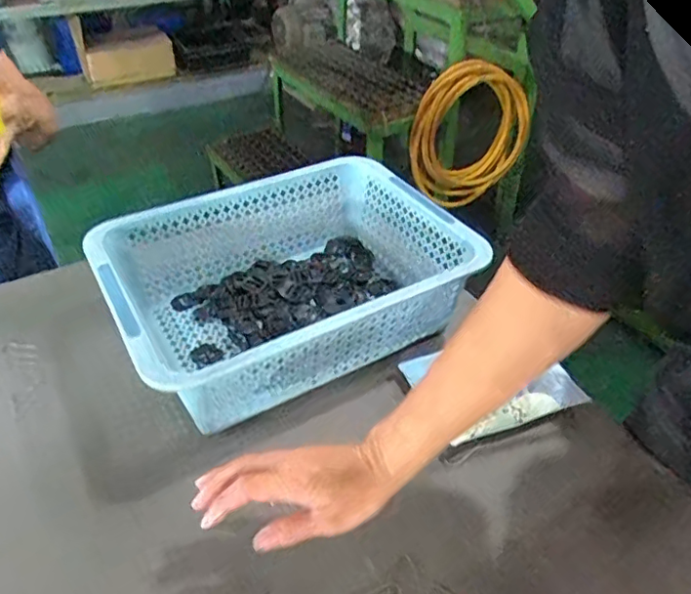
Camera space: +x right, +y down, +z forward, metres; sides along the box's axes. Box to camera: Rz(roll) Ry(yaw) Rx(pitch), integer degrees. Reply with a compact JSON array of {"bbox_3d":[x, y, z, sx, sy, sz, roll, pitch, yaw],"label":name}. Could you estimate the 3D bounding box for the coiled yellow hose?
[{"bbox_3d":[0.342,-0.466,1.656,0.394,0.384,0.116,-49,42,11],"label":"coiled yellow hose"}]

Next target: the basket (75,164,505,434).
[{"bbox_3d":[-0.060,-0.019,0.679,0.389,0.118,0.284,-21,44,-24],"label":"basket"}]

